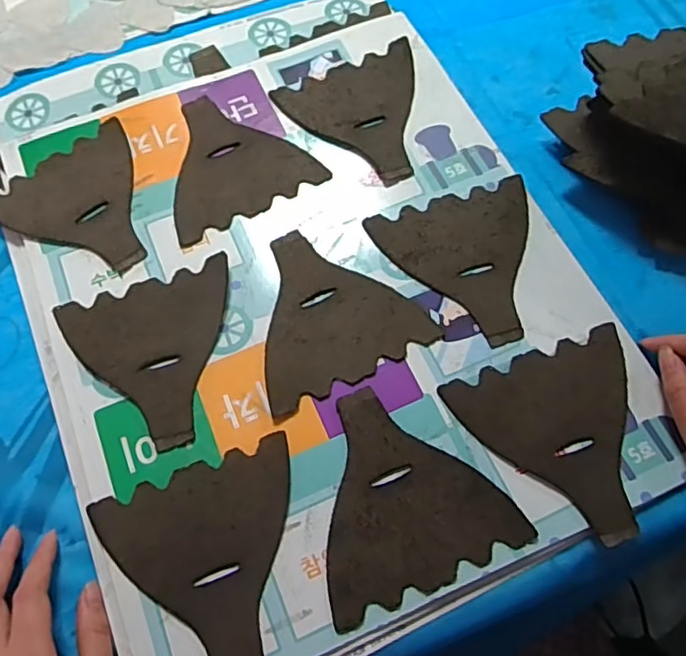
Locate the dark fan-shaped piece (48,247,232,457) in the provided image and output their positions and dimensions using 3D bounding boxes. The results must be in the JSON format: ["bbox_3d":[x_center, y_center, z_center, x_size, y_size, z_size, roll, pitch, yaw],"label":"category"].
[{"bbox_3d":[-0.132,0.021,0.428,0.124,0.005,0.130,-18,67,-6],"label":"dark fan-shaped piece"}]

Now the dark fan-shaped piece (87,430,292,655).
[{"bbox_3d":[-0.079,0.148,0.370,0.124,0.006,0.130,-20,68,-7],"label":"dark fan-shaped piece"}]

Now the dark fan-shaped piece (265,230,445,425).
[{"bbox_3d":[-0.015,-0.017,0.442,0.128,0.004,0.127,-26,69,-10],"label":"dark fan-shaped piece"}]

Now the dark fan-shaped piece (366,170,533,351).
[{"bbox_3d":[0.100,-0.049,0.457,0.124,0.004,0.129,-17,67,-6],"label":"dark fan-shaped piece"}]

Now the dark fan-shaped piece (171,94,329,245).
[{"bbox_3d":[-0.098,-0.147,0.503,0.126,0.004,0.130,-26,69,-9],"label":"dark fan-shaped piece"}]

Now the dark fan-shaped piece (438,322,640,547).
[{"bbox_3d":[0.153,0.075,0.399,0.124,0.006,0.129,-21,68,-8],"label":"dark fan-shaped piece"}]

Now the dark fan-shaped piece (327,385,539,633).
[{"bbox_3d":[0.034,0.103,0.388,0.125,0.004,0.130,-23,68,-8],"label":"dark fan-shaped piece"}]

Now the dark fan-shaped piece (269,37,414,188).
[{"bbox_3d":[0.023,-0.180,0.513,0.122,0.005,0.131,-24,70,-6],"label":"dark fan-shaped piece"}]

